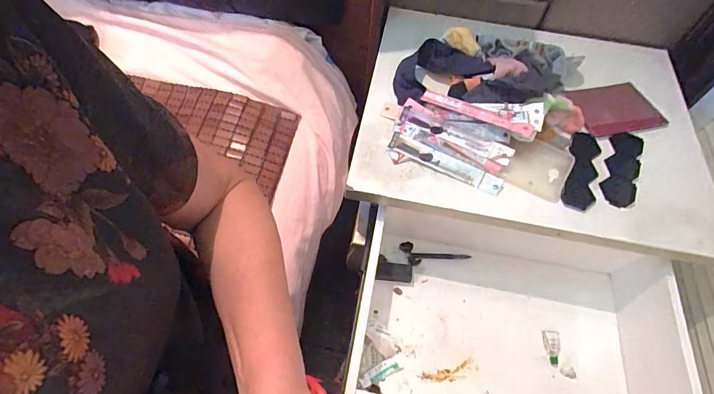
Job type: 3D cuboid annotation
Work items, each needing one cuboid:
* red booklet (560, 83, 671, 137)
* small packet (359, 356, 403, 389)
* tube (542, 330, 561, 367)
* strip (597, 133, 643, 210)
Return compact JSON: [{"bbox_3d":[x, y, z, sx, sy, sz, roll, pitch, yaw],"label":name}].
[{"bbox_3d":[0.438,-0.155,0.664,0.170,0.016,0.110,-7,58,-15],"label":"red booklet"},{"bbox_3d":[0.038,0.275,0.604,0.073,0.008,0.022,-22,62,-17],"label":"small packet"},{"bbox_3d":[0.322,0.248,0.628,0.027,0.012,0.053,3,71,-2],"label":"tube"},{"bbox_3d":[0.415,-0.046,0.604,0.048,0.009,0.150,26,60,12],"label":"strip"}]

